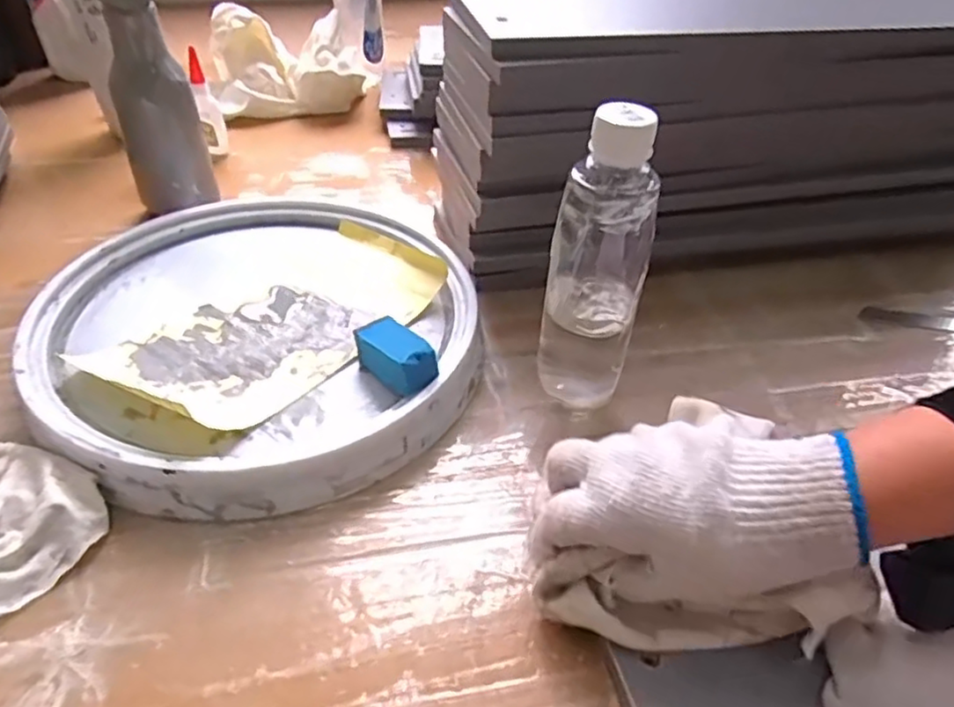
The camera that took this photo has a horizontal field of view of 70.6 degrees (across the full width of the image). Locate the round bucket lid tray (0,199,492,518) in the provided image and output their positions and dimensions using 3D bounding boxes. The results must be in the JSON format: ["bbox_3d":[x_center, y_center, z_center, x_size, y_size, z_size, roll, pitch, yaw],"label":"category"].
[{"bbox_3d":[-0.149,-0.024,0.465,0.280,0.048,0.294,2,41,-2],"label":"round bucket lid tray"}]

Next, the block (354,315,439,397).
[{"bbox_3d":[-0.050,0.003,0.421,0.027,0.033,0.060,-28,50,-31],"label":"block"}]

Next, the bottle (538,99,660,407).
[{"bbox_3d":[0.072,-0.048,0.400,0.059,0.188,0.048,9,41,6],"label":"bottle"}]

